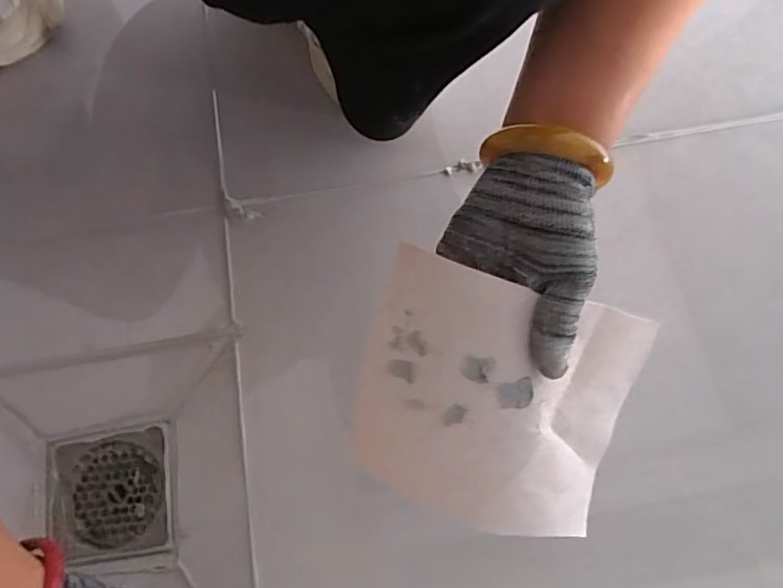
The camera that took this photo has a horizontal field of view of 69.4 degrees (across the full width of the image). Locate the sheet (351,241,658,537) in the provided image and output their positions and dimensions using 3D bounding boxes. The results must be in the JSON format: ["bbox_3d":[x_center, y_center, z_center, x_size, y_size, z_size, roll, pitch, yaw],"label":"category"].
[{"bbox_3d":[0.064,0.063,0.333,0.164,0.039,0.139,16,93,-9],"label":"sheet"}]

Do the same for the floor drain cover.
[{"bbox_3d":[-0.223,0.159,0.446,0.090,0.014,0.089,-10,72,-2],"label":"floor drain cover"}]

